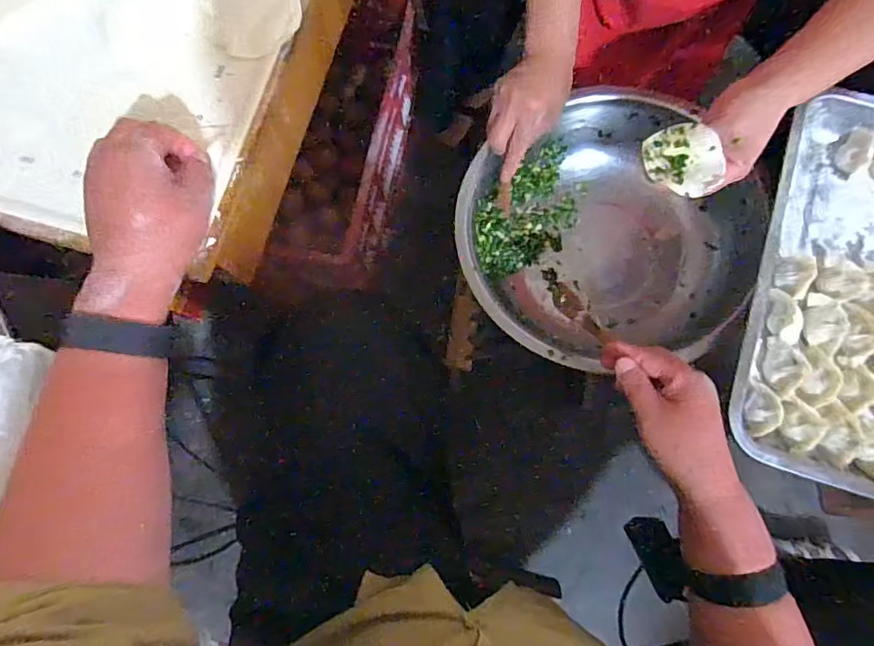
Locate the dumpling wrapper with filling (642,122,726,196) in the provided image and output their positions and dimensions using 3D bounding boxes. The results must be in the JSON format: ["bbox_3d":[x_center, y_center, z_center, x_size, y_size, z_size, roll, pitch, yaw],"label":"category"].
[{"bbox_3d":[0.238,-0.160,0.505,0.071,0.021,0.064,29,80,6],"label":"dumpling wrapper with filling"}]

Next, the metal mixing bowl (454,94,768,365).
[{"bbox_3d":[0.201,-0.106,0.632,0.293,0.127,0.321,0,78,1],"label":"metal mixing bowl"}]

